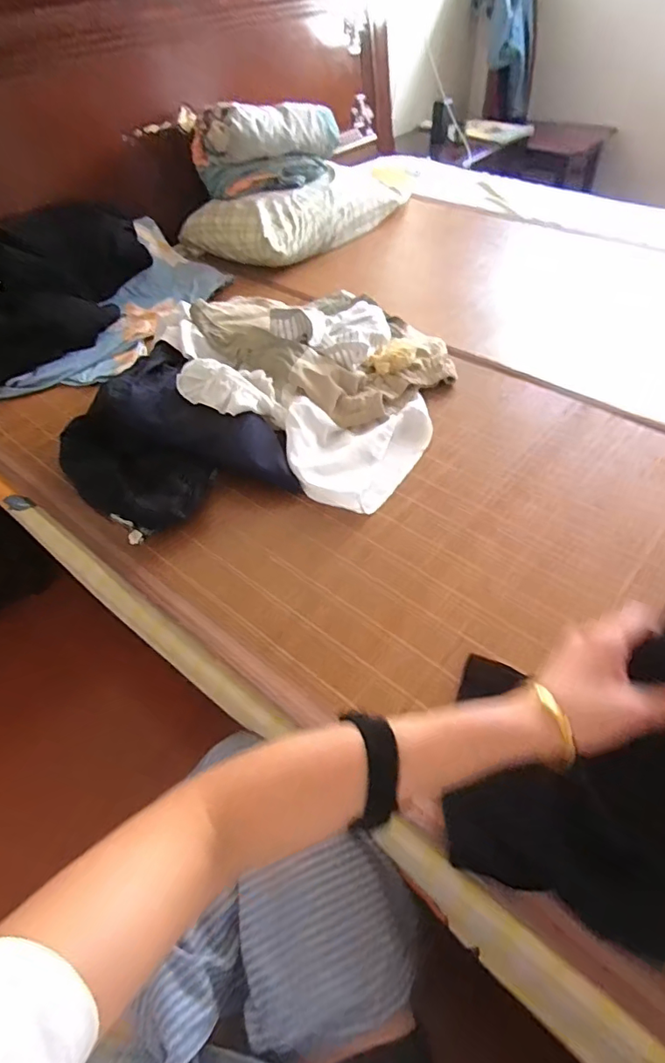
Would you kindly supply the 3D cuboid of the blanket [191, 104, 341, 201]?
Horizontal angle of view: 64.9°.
[{"bbox_3d":[-0.161,-0.981,1.329,0.353,0.168,0.192,-22,52,-15],"label":"blanket"}]

